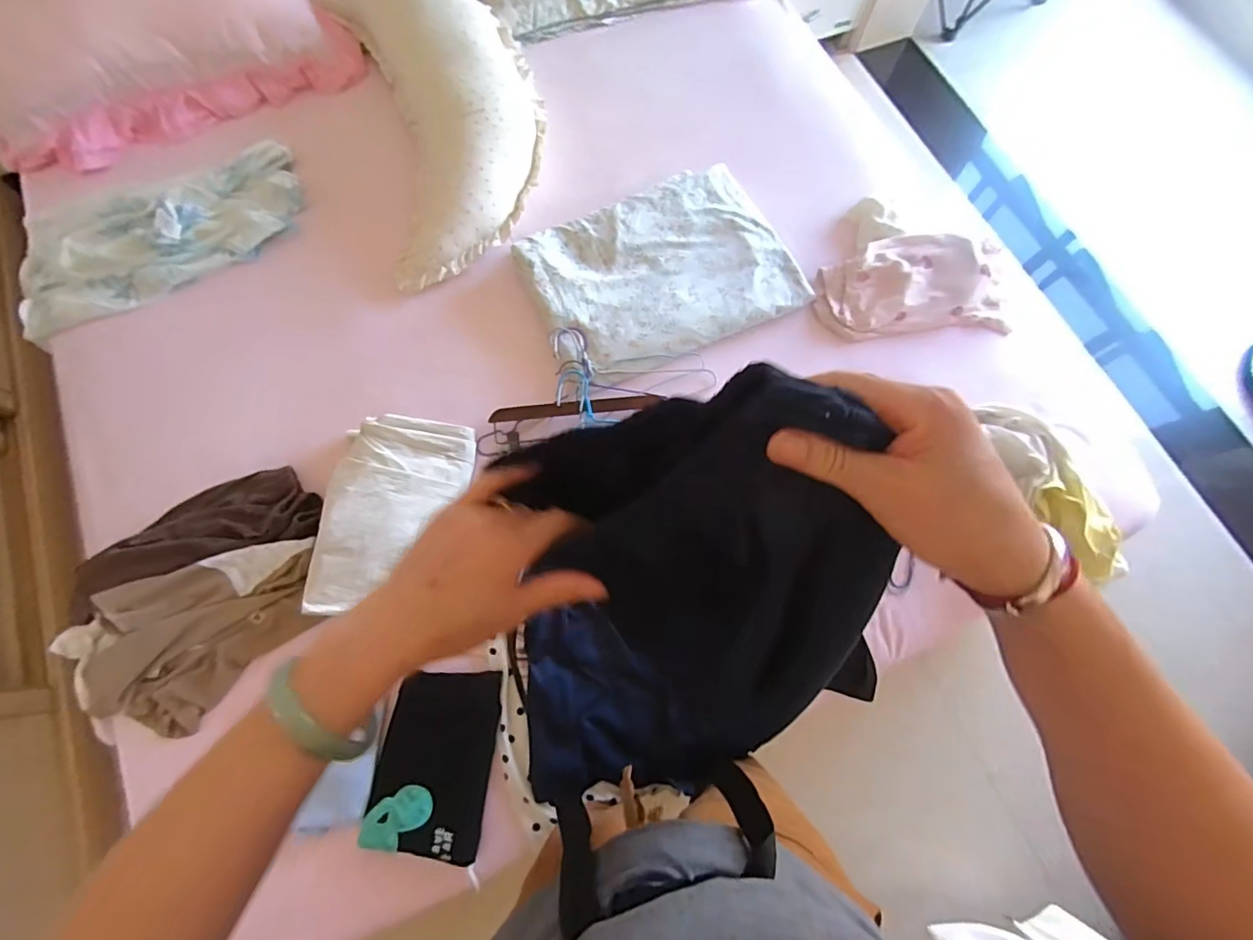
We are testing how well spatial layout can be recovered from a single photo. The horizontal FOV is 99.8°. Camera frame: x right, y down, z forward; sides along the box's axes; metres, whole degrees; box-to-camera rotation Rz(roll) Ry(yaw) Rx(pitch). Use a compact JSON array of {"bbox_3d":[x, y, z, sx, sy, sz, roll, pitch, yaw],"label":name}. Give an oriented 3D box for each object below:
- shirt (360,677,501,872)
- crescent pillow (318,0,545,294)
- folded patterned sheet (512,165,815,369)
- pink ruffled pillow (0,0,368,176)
[{"bbox_3d":[-0.282,0.427,0.782,0.161,0.023,0.239,7,73,1],"label":"shirt"},{"bbox_3d":[-0.377,-0.771,1.066,0.367,0.110,0.761,-17,74,-7],"label":"crescent pillow"},{"bbox_3d":[0.073,-0.380,1.017,0.485,0.055,0.346,-26,76,-9],"label":"folded patterned sheet"},{"bbox_3d":[-0.968,-0.932,1.064,0.696,0.191,0.440,-20,75,-7],"label":"pink ruffled pillow"}]

